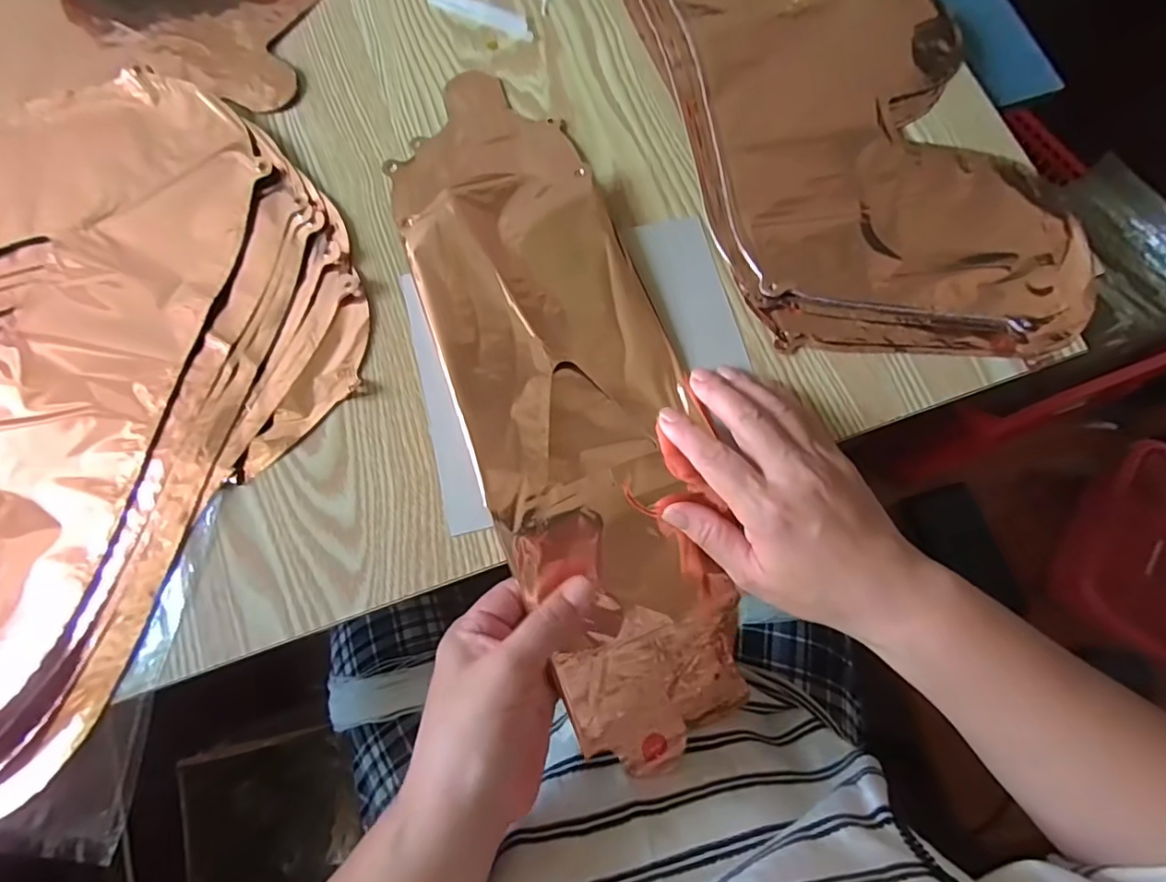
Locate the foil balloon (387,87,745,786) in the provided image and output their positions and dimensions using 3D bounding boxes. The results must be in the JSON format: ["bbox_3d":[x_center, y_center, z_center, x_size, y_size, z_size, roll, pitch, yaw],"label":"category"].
[{"bbox_3d":[-0.011,-0.031,0.339,0.125,0.060,0.438,-17,82,-6],"label":"foil balloon"}]

